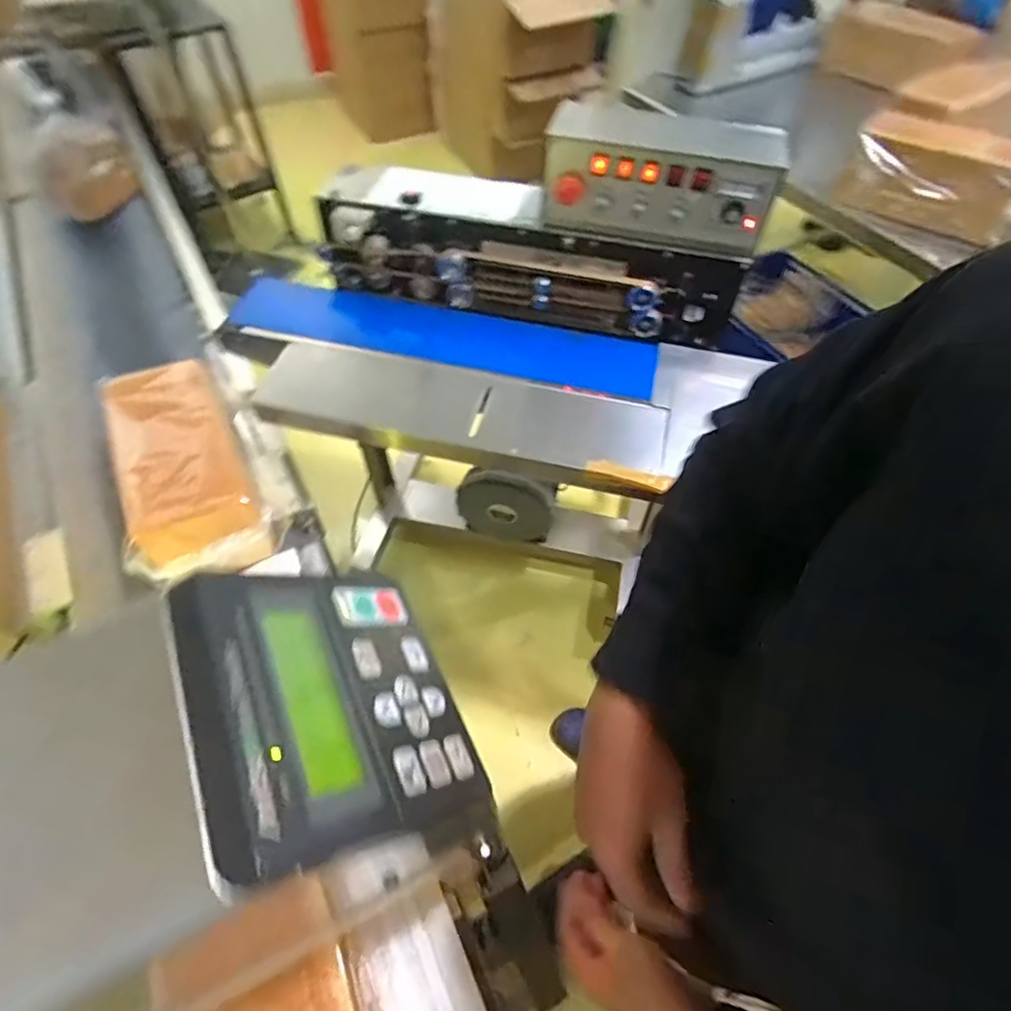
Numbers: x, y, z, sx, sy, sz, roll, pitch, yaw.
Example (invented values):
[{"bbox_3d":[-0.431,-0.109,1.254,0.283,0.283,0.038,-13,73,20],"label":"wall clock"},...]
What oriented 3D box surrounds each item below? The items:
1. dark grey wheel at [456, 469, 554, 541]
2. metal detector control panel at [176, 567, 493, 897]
[{"bbox_3d":[0.000,0.004,1.451,0.236,0.253,0.031,0,55,1],"label":"dark grey wheel"},{"bbox_3d":[-0.091,0.102,0.298,0.139,0.011,0.159,10,40,-50],"label":"metal detector control panel"}]

